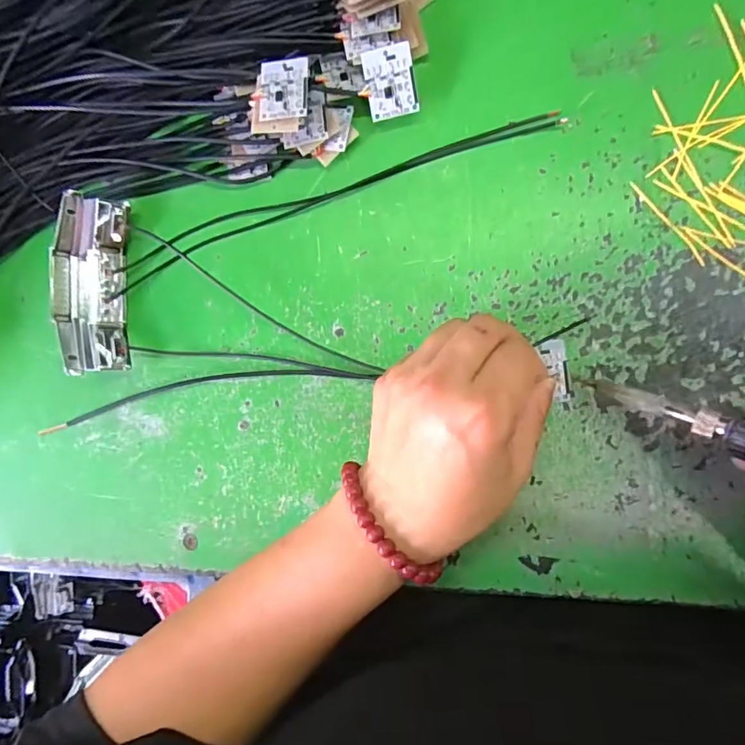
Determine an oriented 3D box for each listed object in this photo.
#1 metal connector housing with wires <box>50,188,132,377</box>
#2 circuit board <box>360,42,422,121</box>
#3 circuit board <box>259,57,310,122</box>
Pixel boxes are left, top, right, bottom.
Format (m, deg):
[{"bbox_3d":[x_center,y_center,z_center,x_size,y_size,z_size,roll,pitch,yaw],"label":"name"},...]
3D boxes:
[{"bbox_3d":[-0.162,-0.050,0.289,0.038,0.025,0.097,1,90,10],"label":"metal connector housing with wires"},{"bbox_3d":[0.010,-0.150,0.259,0.025,0.004,0.033,-10,110,8],"label":"circuit board"},{"bbox_3d":[-0.045,-0.146,0.256,0.025,0.004,0.034,-2,84,9],"label":"circuit board"}]

